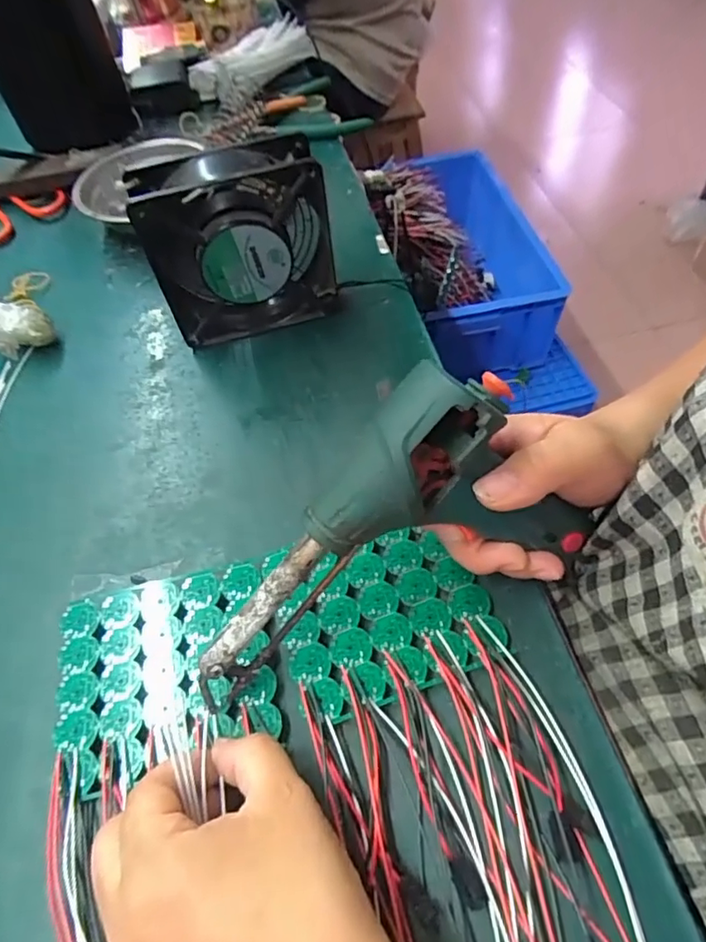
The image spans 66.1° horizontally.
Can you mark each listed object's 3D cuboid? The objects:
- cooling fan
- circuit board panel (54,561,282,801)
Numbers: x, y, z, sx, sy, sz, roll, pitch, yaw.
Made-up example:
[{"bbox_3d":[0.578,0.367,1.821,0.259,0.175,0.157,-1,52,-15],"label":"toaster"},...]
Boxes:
[{"bbox_3d":[-0.076,-0.151,0.378,0.121,0.122,0.045,-16,57,-7],"label":"cooling fan"},{"bbox_3d":[-0.095,0.097,0.269,0.106,0.011,0.092,-13,59,-3],"label":"circuit board panel"}]

